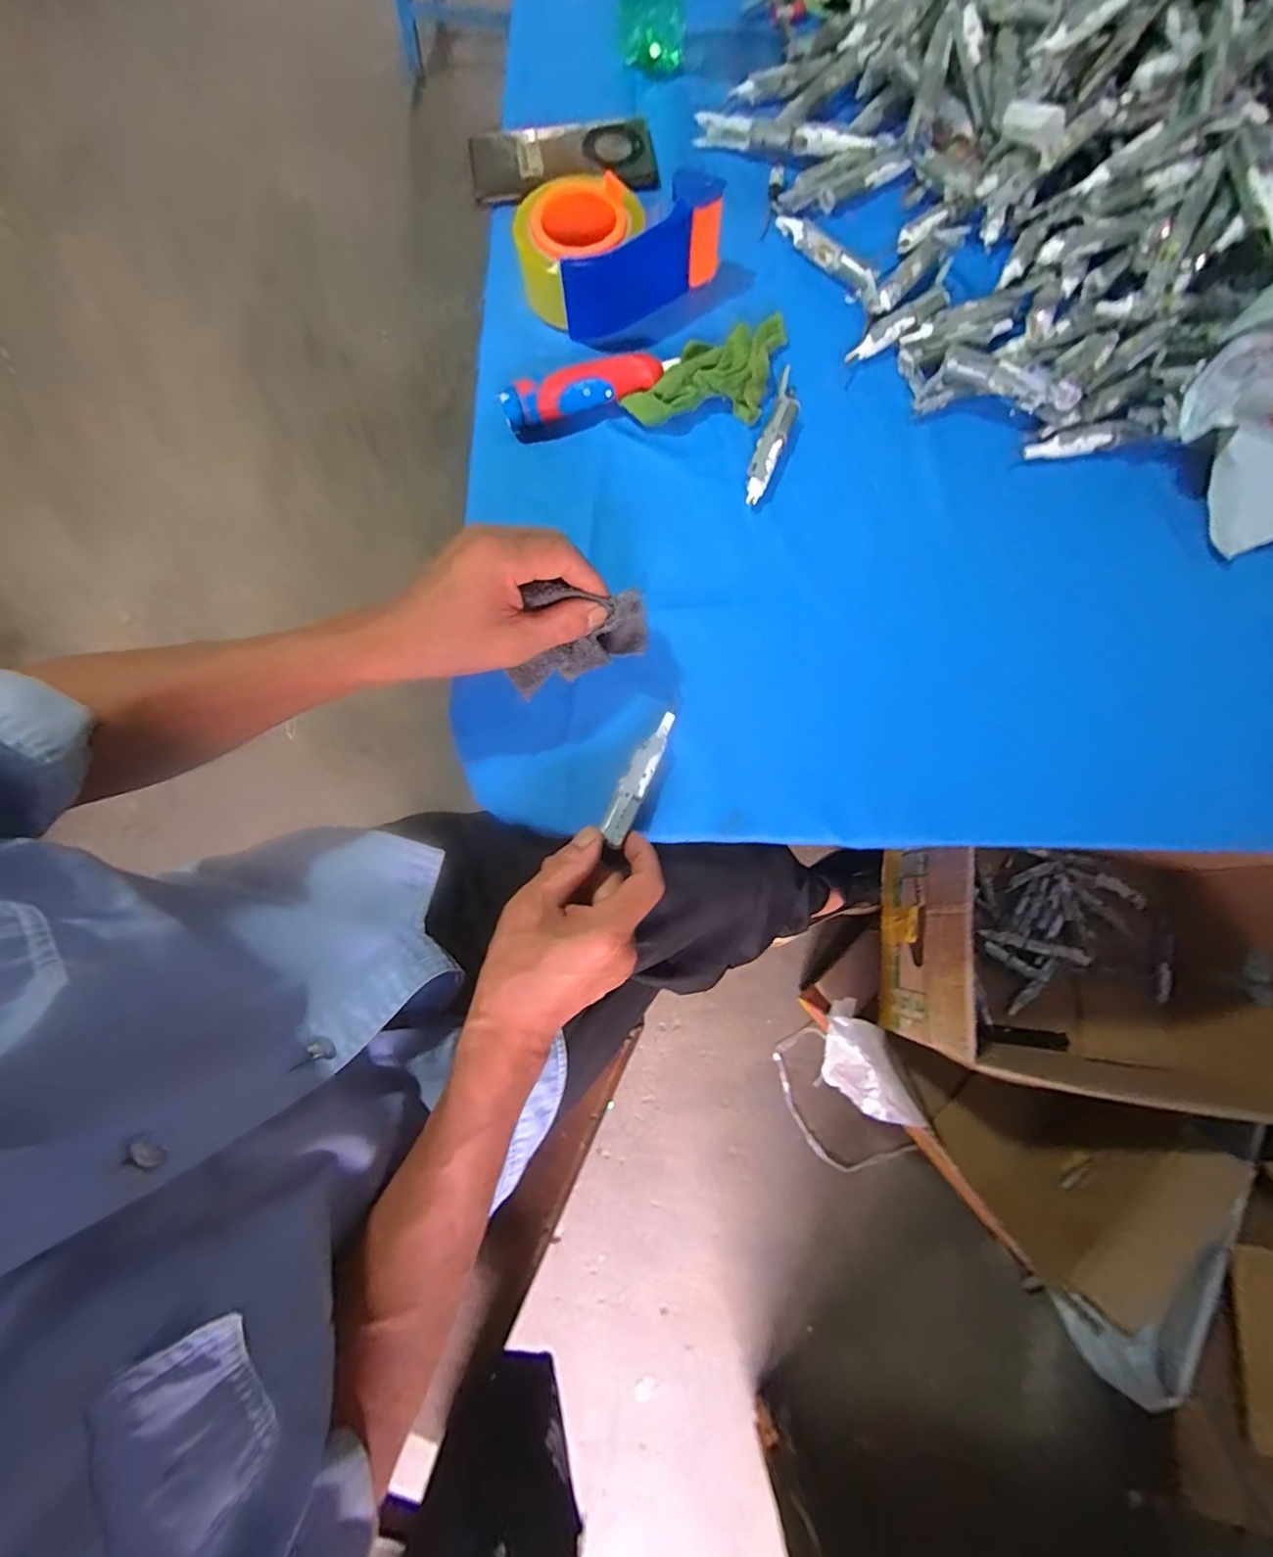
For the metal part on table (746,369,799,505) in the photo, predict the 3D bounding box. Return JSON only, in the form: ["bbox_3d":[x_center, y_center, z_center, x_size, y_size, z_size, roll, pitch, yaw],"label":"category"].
[{"bbox_3d":[0.110,-0.273,0.445,0.021,0.010,0.119,20,79,3],"label":"metal part on table"}]

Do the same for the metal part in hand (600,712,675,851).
[{"bbox_3d":[0.002,-0.002,0.385,0.018,0.008,0.102,24,71,4],"label":"metal part in hand"}]

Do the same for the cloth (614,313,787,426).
[{"bbox_3d":[0.065,-0.318,0.450,0.146,0.019,0.068,-24,80,-6],"label":"cloth"}]

